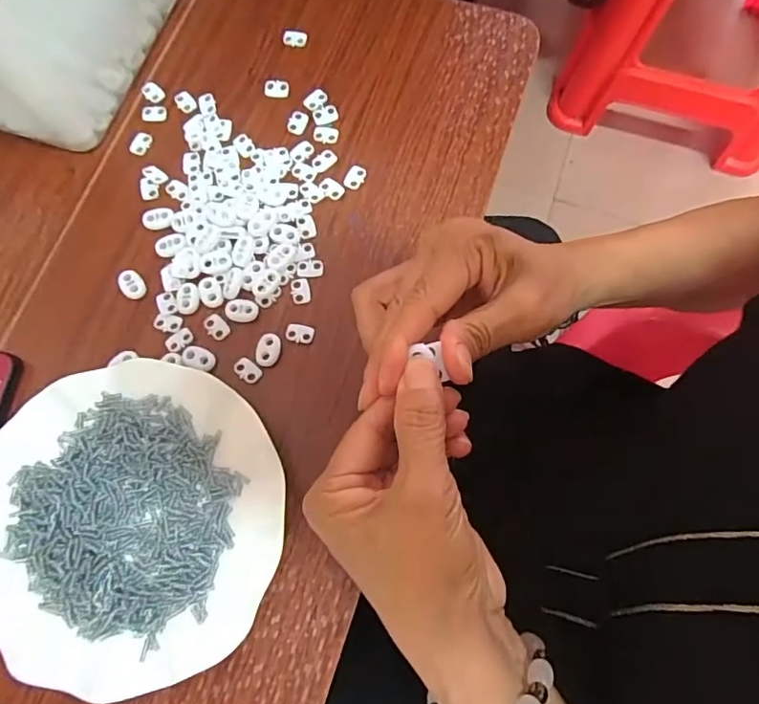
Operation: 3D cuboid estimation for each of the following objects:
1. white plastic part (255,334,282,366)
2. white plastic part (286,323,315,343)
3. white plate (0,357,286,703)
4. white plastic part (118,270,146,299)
[{"bbox_3d":[-0.076,-0.002,0.366,0.015,0.004,0.022,5,75,2],"label":"white plastic part"},{"bbox_3d":[-0.054,-0.013,0.368,0.020,0.004,0.013,5,75,2],"label":"white plastic part"},{"bbox_3d":[-0.152,0.099,0.327,0.181,0.019,0.179,1,74,-2],"label":"white plate"},{"bbox_3d":[-0.176,-0.048,0.383,0.017,0.007,0.021,-43,78,-11],"label":"white plastic part"}]

